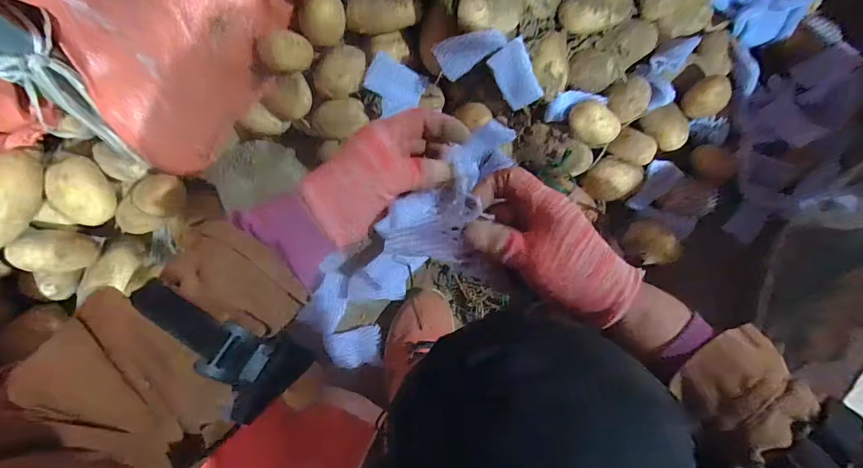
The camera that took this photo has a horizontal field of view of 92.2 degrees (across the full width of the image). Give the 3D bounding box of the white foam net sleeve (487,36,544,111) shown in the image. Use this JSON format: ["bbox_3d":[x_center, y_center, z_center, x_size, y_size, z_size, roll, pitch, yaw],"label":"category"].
[{"bbox_3d":[0.122,-0.226,0.597,0.053,0.004,0.089,-27,118,12],"label":"white foam net sleeve"}]

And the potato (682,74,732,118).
[{"bbox_3d":[0.405,-0.200,0.615,0.048,0.061,0.051,1,84,-6],"label":"potato"}]

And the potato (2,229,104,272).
[{"bbox_3d":[-0.502,0.024,0.552,0.067,0.068,0.052,0,84,-6],"label":"potato"}]

